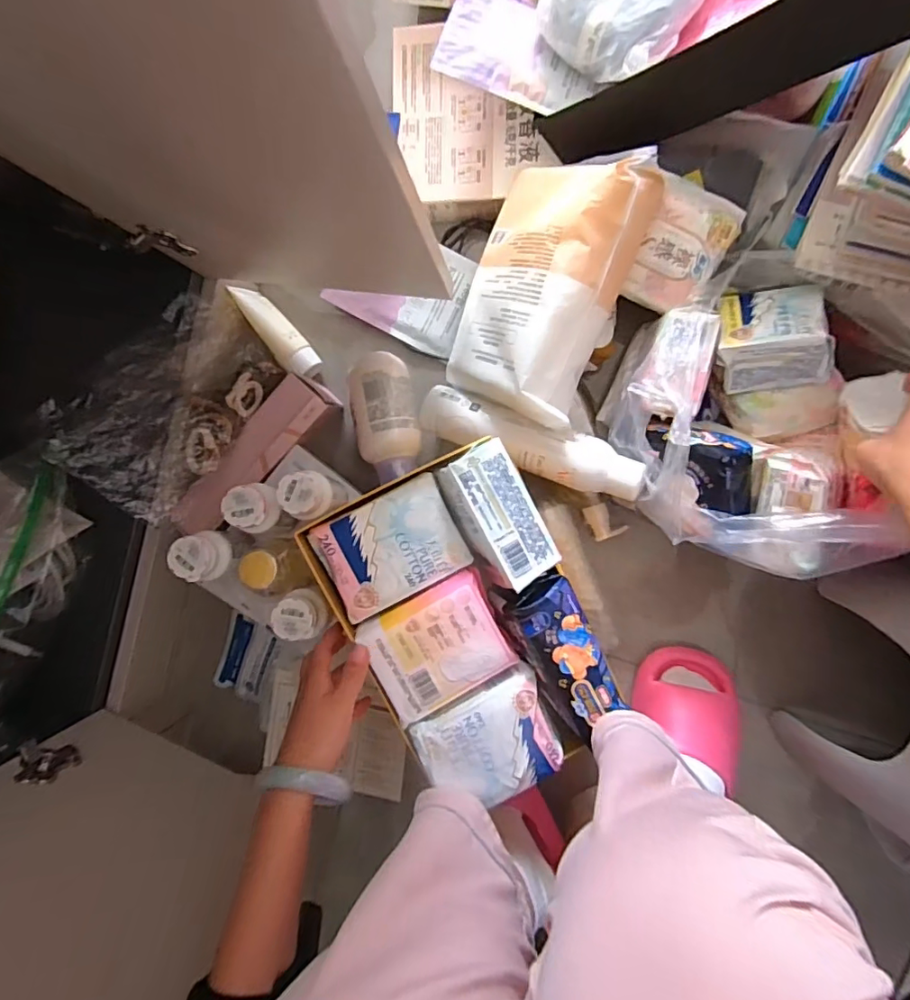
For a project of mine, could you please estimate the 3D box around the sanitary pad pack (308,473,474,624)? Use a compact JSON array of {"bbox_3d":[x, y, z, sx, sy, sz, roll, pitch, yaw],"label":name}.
[{"bbox_3d":[-0.060,0.043,0.505,0.123,0.039,0.092,-26,95,-7],"label":"sanitary pad pack"}]

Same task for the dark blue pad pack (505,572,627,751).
[{"bbox_3d":[0.097,0.143,0.479,0.068,0.049,0.152,-25,90,8],"label":"dark blue pad pack"}]

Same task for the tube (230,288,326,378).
[{"bbox_3d":[-0.217,-0.204,0.646,0.041,0.031,0.131,-38,109,8],"label":"tube"}]

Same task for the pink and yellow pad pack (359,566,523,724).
[{"bbox_3d":[-0.014,0.132,0.487,0.113,0.043,0.098,-27,89,8],"label":"pink and yellow pad pack"}]

